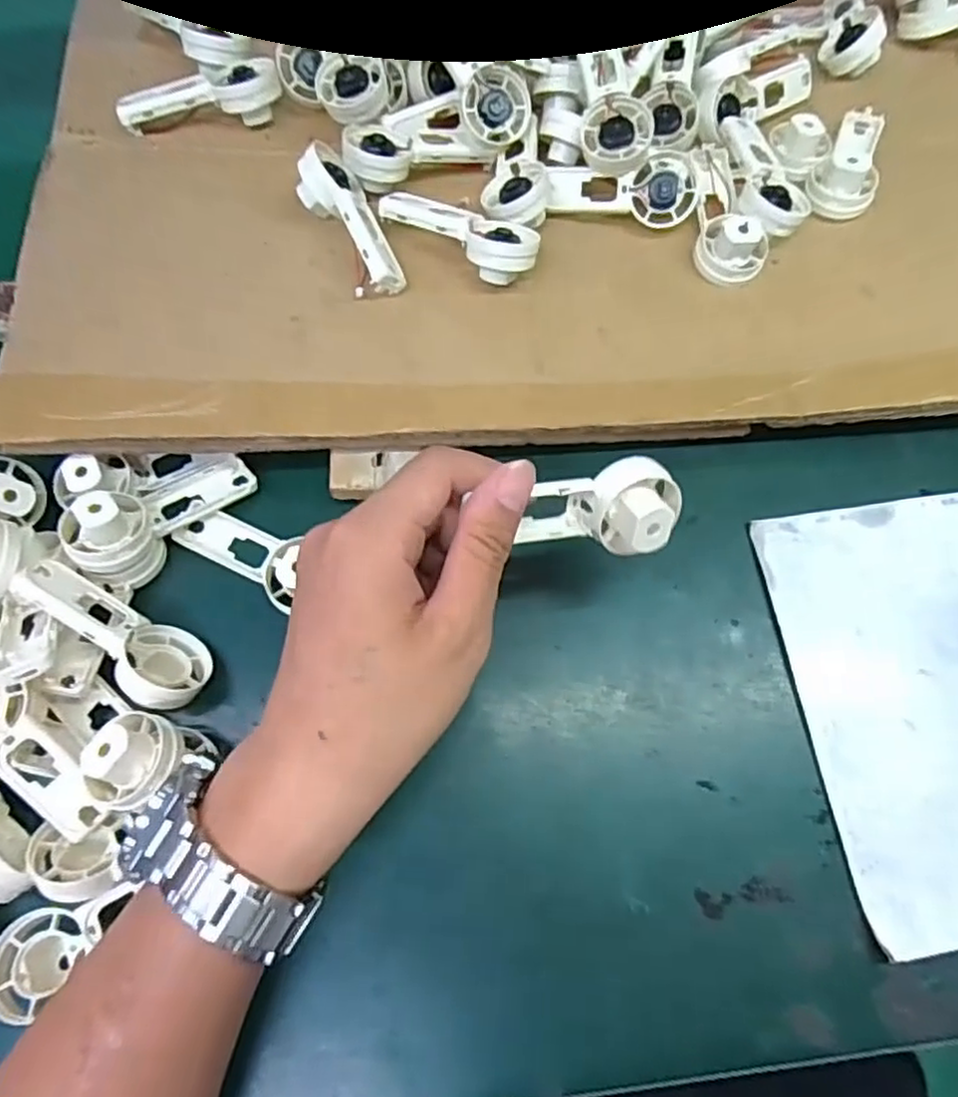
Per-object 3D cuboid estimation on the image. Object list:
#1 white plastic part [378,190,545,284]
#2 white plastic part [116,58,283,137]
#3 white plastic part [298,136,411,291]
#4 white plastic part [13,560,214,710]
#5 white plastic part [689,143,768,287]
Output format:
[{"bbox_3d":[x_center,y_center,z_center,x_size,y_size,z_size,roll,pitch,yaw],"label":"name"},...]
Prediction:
[{"bbox_3d":[-0.012,-0.174,0.389,0.092,0.024,0.033,23,71,7],"label":"white plastic part"},{"bbox_3d":[-0.161,-0.261,0.408,0.093,0.024,0.028,-15,70,-7],"label":"white plastic part"},{"bbox_3d":[-0.072,-0.181,0.382,0.036,0.035,0.097,-20,71,-9],"label":"white plastic part"},{"bbox_3d":[-0.167,0.038,0.322,0.091,0.041,0.015,40,115,-10],"label":"white plastic part"},{"bbox_3d":[0.146,-0.199,0.406,0.038,0.024,0.092,3,69,0],"label":"white plastic part"}]

